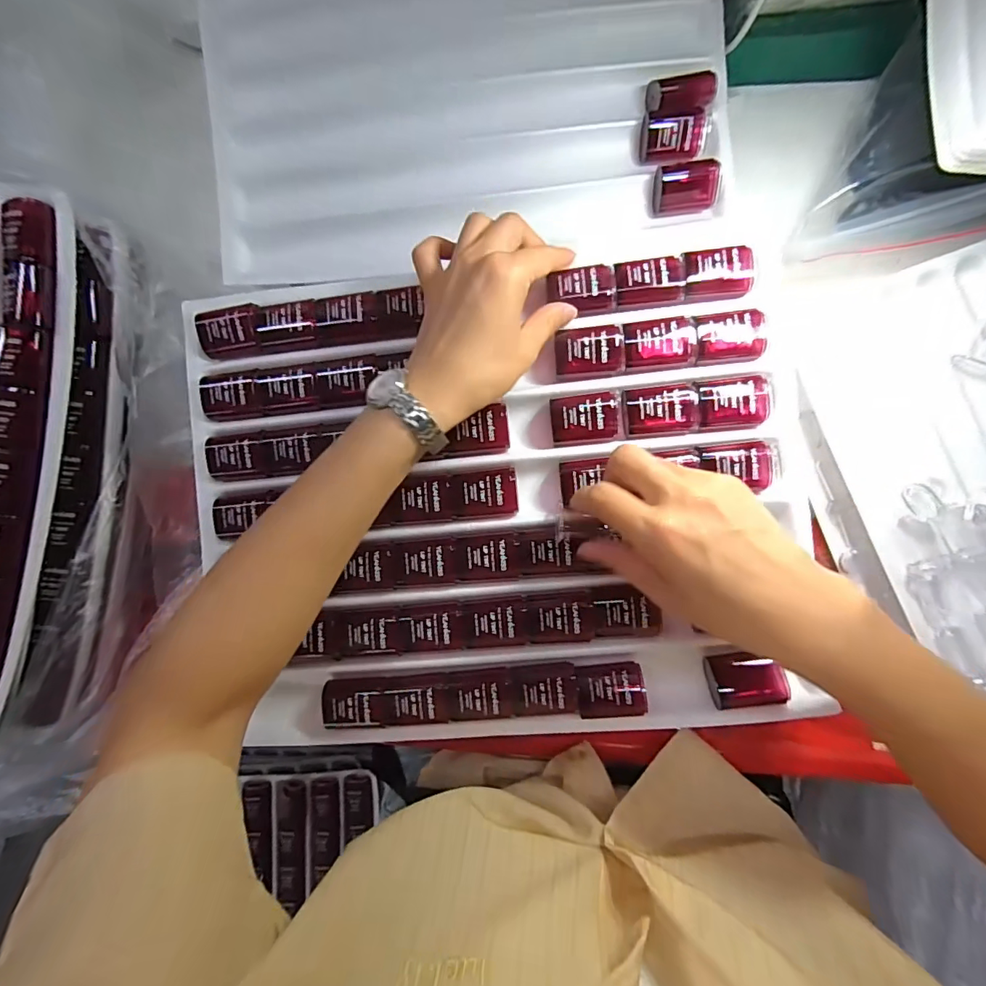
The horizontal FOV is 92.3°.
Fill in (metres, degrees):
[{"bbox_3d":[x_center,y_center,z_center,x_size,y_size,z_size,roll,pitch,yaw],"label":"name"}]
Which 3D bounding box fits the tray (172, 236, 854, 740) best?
[{"bbox_3d":[-0.005,0.007,0.303,0.377,0.037,0.296,-4,85,8],"label":"tray"}]

